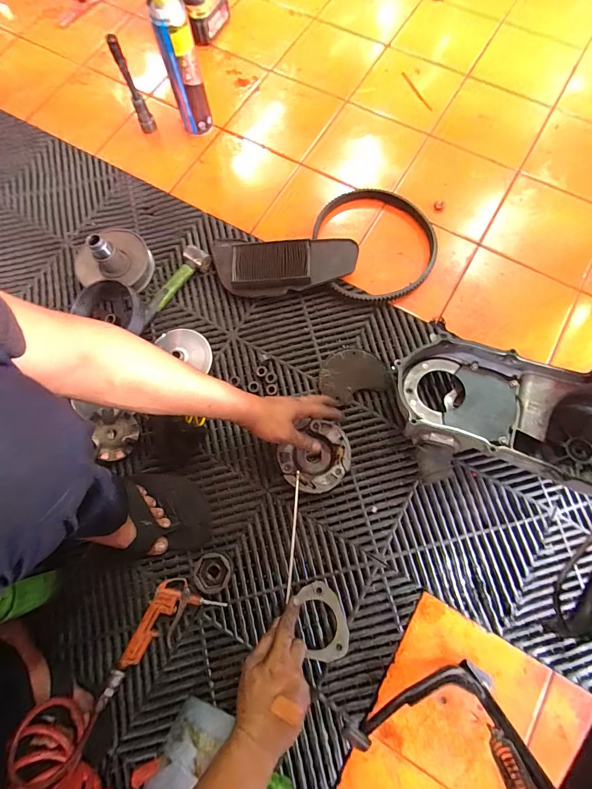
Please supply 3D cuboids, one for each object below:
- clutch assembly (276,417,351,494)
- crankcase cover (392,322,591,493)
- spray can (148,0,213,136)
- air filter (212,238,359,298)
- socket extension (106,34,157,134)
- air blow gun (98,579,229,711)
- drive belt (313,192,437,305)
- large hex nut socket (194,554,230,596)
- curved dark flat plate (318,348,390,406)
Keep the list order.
[{"bbox_3d":[0.029,0.101,0.560,0.108,0.043,0.110,0,75,1],"label":"clutch assembly"},{"bbox_3d":[0.333,0.029,0.537,0.350,0.095,0.231,7,75,4],"label":"crankcase cover"},{"bbox_3d":[-0.213,-0.614,0.648,0.066,0.238,0.053,-15,75,-2],"label":"spray can"},{"bbox_3d":[-0.026,-0.239,0.641,0.270,0.047,0.114,2,75,2],"label":"air filter"},{"bbox_3d":[-0.329,-0.615,0.691,0.029,0.157,0.033,-22,75,-4],"label":"socket extension"},{"bbox_3d":[-0.206,0.334,0.494,0.187,0.045,0.078,-35,77,-8],"label":"air blow gun"},{"bbox_3d":[0.159,-0.290,0.656,0.227,0.022,0.239,0,75,1],"label":"drive belt"},{"bbox_3d":[-0.121,0.264,0.516,0.054,0.042,0.051,-36,77,-8],"label":"large hex nut socket"},{"bbox_3d":[0.096,-0.034,0.596,0.115,0.019,0.087,-21,75,-4],"label":"curved dark flat plate"}]

